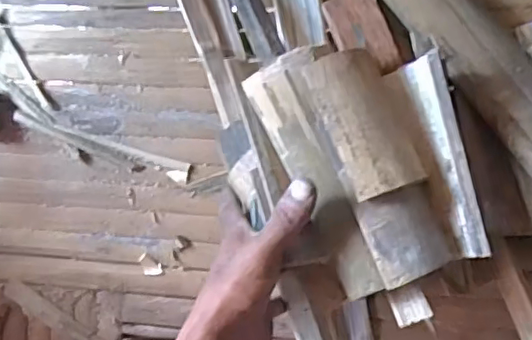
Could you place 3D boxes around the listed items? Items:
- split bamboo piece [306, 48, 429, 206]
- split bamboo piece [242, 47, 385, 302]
[{"bbox_3d":[0.070,-0.034,0.417,0.061,0.019,0.104,-15,75,-16],"label":"split bamboo piece"},{"bbox_3d":[0.031,0.004,0.419,0.054,0.022,0.179,-21,81,6],"label":"split bamboo piece"}]

